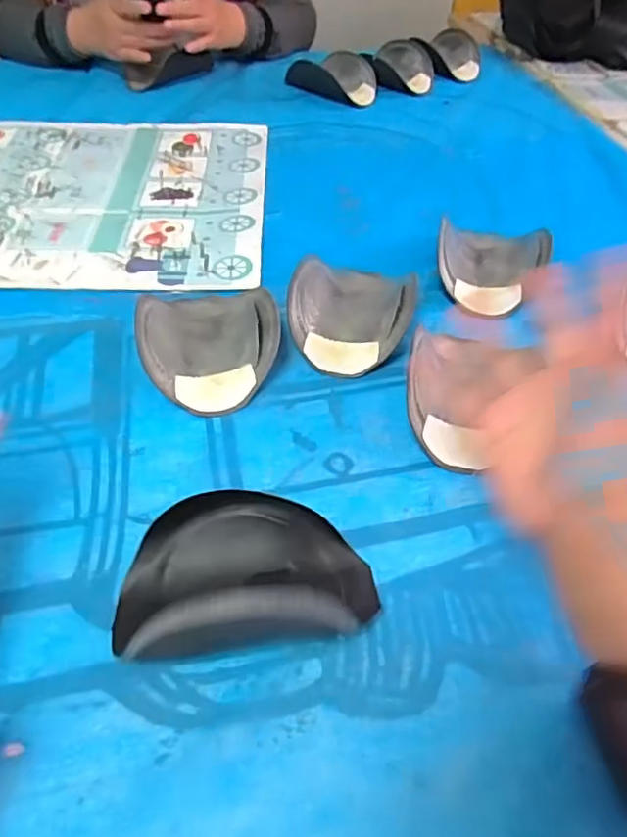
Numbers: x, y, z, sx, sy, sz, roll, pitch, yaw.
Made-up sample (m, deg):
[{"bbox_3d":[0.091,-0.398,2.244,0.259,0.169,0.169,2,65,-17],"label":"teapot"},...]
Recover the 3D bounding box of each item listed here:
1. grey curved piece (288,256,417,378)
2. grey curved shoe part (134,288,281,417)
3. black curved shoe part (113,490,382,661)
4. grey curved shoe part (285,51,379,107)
[{"bbox_3d":[0.036,-0.104,0.527,0.103,0.040,0.137,12,47,9],"label":"grey curved piece"},{"bbox_3d":[-0.086,-0.068,0.500,0.109,0.045,0.135,-7,47,-8],"label":"grey curved shoe part"},{"bbox_3d":[-0.041,0.085,0.351,0.153,0.069,0.097,-4,46,-6],"label":"black curved shoe part"},{"bbox_3d":[0.036,-0.530,0.925,0.121,0.049,0.104,28,52,23],"label":"grey curved shoe part"}]

